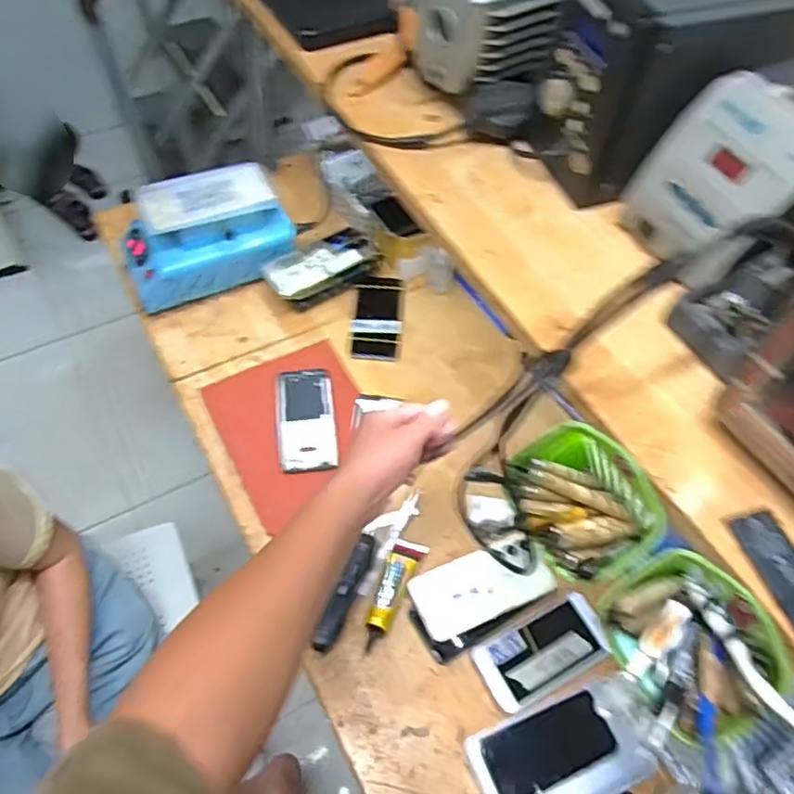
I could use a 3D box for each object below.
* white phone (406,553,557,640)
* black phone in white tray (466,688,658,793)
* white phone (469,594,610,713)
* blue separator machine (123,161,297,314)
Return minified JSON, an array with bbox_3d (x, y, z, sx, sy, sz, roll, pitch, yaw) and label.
[{"bbox_3d":[0.104,0.228,0.773,0.170,0.015,0.079,-17,59,-15],"label":"white phone"},{"bbox_3d":[0.172,0.387,0.685,0.177,0.019,0.104,-16,52,-15],"label":"black phone in white tray"},{"bbox_3d":[0.169,0.293,0.741,0.154,0.011,0.074,-22,61,-17],"label":"white phone"},{"bbox_3d":[-0.290,-0.238,0.977,0.242,0.156,0.118,-27,62,-19],"label":"blue separator machine"}]

